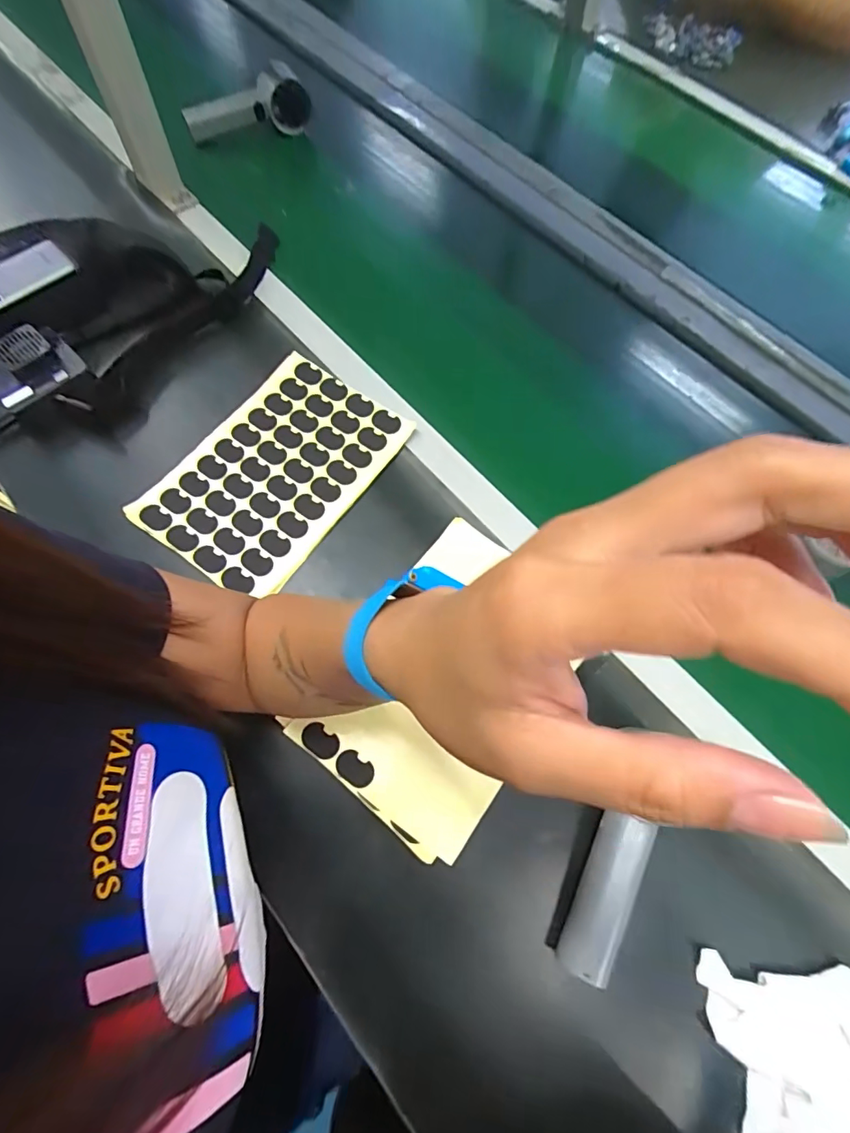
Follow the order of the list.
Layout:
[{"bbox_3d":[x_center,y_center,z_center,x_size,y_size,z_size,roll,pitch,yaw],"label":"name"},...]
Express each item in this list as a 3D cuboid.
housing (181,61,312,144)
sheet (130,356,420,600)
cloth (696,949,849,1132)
[{"bbox_3d":[-0.227,-0.602,0.650,0.162,0.051,0.069,0,65,13],"label":"housing"},{"bbox_3d":[-0.135,-0.087,0.450,0.151,0.008,0.219,35,74,12],"label":"sheet"},{"bbox_3d":[0.239,0.310,0.298,0.109,0.024,0.127,-5,67,-6],"label":"cloth"}]

